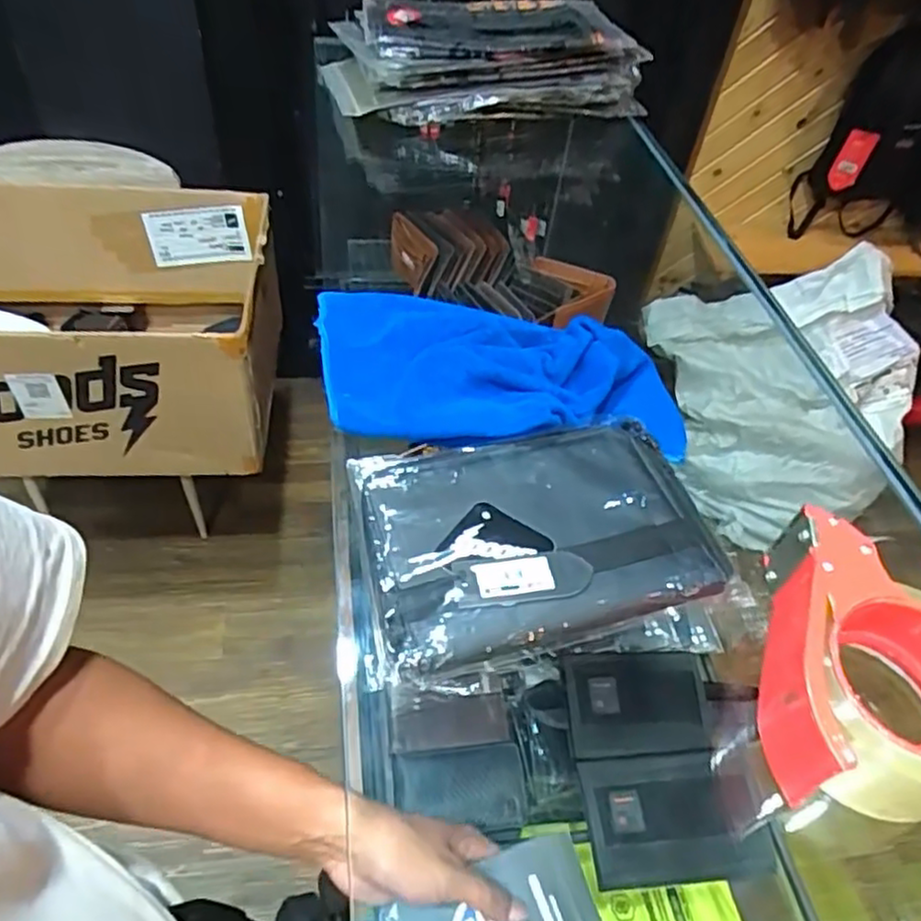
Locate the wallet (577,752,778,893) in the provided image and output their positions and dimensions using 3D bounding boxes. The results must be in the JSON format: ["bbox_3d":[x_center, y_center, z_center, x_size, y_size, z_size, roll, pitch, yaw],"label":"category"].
[{"bbox_3d":[0.177,0.298,0.582,0.143,0.023,0.095,0,48,-7],"label":"wallet"}]

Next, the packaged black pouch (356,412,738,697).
[{"bbox_3d":[0.042,0.041,0.408,0.196,0.018,0.140,-9,50,-13],"label":"packaged black pouch"}]

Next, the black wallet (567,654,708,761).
[{"bbox_3d":[0.162,0.219,0.632,0.126,0.019,0.090,0,49,-6],"label":"black wallet"}]

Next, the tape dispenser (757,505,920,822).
[{"bbox_3d":[0.208,0.099,0.348,0.094,0.067,0.148,13,49,6],"label":"tape dispenser"}]

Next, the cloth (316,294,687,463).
[{"bbox_3d":[0.025,-0.064,0.508,0.264,0.048,0.168,2,48,-4],"label":"cloth"}]

